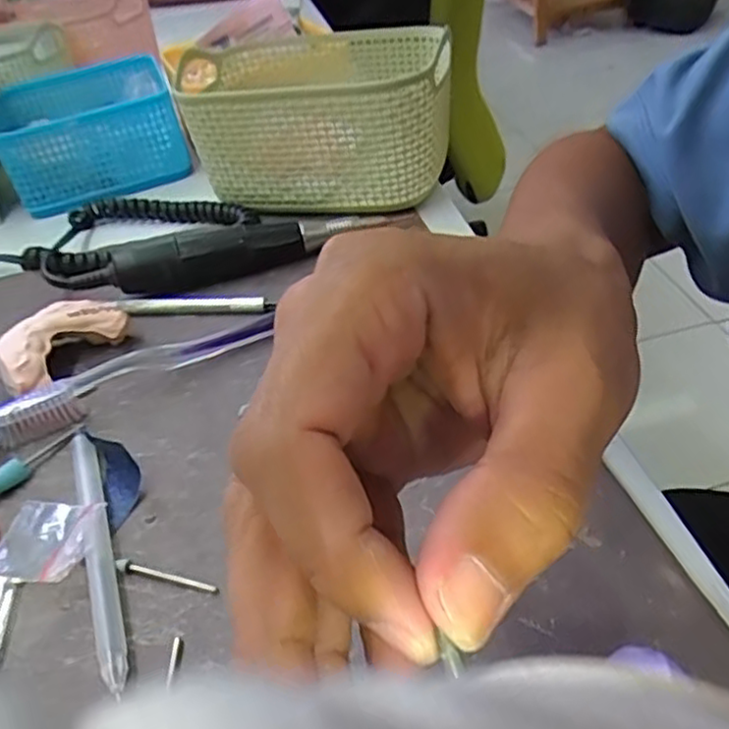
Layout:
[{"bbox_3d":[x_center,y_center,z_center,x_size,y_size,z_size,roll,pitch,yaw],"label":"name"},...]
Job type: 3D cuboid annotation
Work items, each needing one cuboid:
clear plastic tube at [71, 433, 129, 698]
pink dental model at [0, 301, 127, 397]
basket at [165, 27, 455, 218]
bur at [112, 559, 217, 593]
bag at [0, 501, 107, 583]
[{"bbox_3d":[-0.099,0.065,0.261,0.012,0.013,0.119,-20,42,-14],"label":"clear plastic tube"},{"bbox_3d":[-0.153,-0.011,0.351,0.033,0.024,0.067,14,45,28],"label":"pink dental model"},{"bbox_3d":[-0.029,-0.163,0.469,0.164,0.081,0.127,2,40,16],"label":"basket"},{"bbox_3d":[-0.070,0.075,0.251,0.041,0.004,0.005,9,43,19],"label":"bur"},{"bbox_3d":[-0.120,0.064,0.264,0.046,0.014,0.033,4,41,18],"label":"bag"}]

